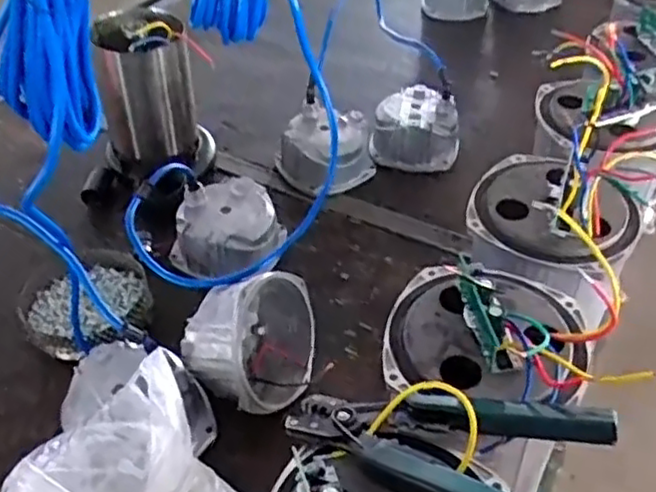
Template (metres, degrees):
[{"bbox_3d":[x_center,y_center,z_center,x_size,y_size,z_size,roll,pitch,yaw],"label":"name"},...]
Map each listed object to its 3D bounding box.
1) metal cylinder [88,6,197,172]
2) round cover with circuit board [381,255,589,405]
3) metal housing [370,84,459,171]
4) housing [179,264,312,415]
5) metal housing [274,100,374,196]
[{"bbox_3d":[-0.247,-0.212,0.910,0.126,0.193,0.110,-12,43,-10],"label":"metal cylinder"},{"bbox_3d":[0.107,0.047,0.451,0.127,0.041,0.115,9,44,12],"label":"round cover with circuit board"},{"bbox_3d":[0.129,-0.172,0.990,0.126,0.080,0.119,5,43,8],"label":"metal housing"},{"bbox_3d":[-0.077,0.093,0.670,0.079,0.128,0.133,-1,77,28],"label":"housing"},{"bbox_3d":[-0.002,-0.131,0.952,0.138,0.078,0.114,-8,43,-7],"label":"metal housing"}]

